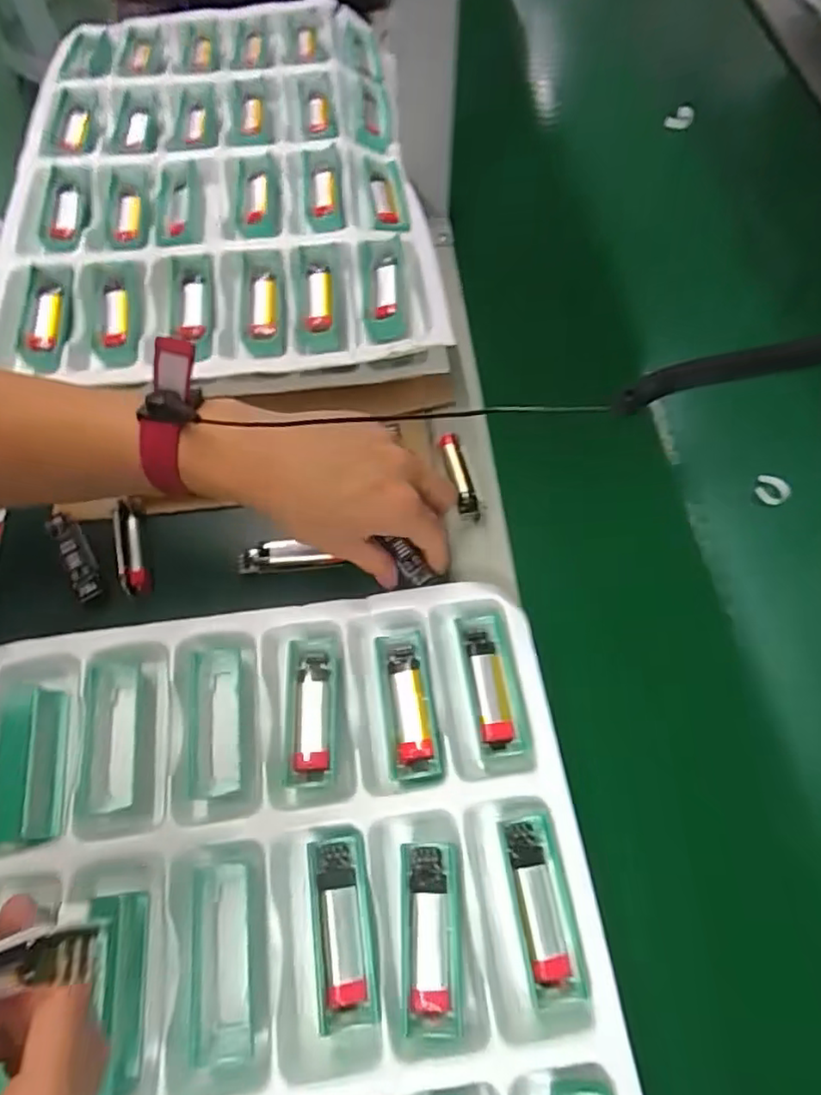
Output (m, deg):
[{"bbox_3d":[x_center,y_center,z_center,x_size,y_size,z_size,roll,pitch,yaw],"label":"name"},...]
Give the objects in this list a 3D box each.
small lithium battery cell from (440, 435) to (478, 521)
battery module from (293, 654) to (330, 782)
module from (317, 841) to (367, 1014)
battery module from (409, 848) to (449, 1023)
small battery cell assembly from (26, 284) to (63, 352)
[{"bbox_3d":[0.034,-0.049,0.422,0.013,0.013,0.065,-11,65,-4],"label":"small lithium battery cell"},{"bbox_3d":[-0.056,0.094,0.345,0.019,0.008,0.069,-3,65,0],"label":"battery module"},{"bbox_3d":[-0.034,0.184,0.299,0.019,0.008,0.068,-8,65,-2],"label":"module"},{"bbox_3d":[0.009,0.188,0.301,0.018,0.011,0.070,-1,65,1],"label":"battery module"},{"bbox_3d":[-0.253,-0.158,0.425,0.017,0.007,0.058,-6,65,-2],"label":"small battery cell assembly"}]

